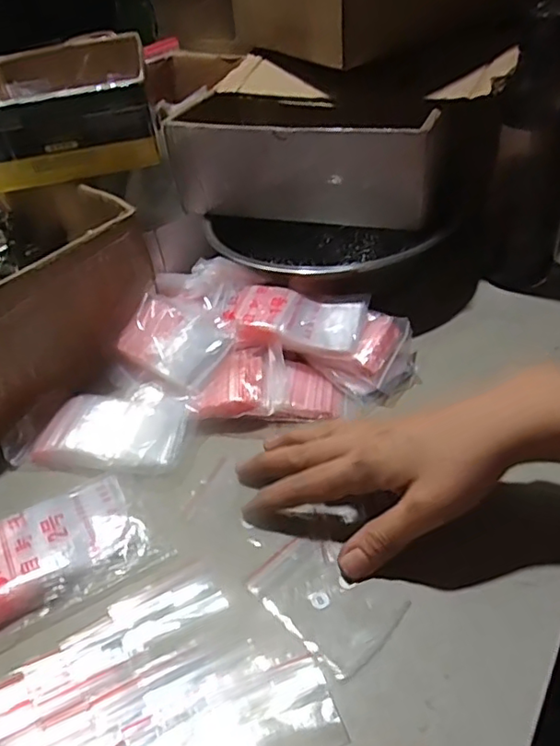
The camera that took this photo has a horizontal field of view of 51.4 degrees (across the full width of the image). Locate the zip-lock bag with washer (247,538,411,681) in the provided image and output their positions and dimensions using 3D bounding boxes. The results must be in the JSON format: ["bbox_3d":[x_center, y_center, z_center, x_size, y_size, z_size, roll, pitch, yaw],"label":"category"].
[{"bbox_3d":[0.027,0.126,0.332,0.058,0.004,0.079,-32,46,-28],"label":"zip-lock bag with washer"}]

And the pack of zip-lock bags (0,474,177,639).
[{"bbox_3d":[-0.159,0.116,0.362,0.145,0.017,0.083,-24,42,-21],"label":"pack of zip-lock bags"}]

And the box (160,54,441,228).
[{"bbox_3d":[0.030,-0.230,0.582,0.260,0.101,0.161,7,41,16],"label":"box"}]

